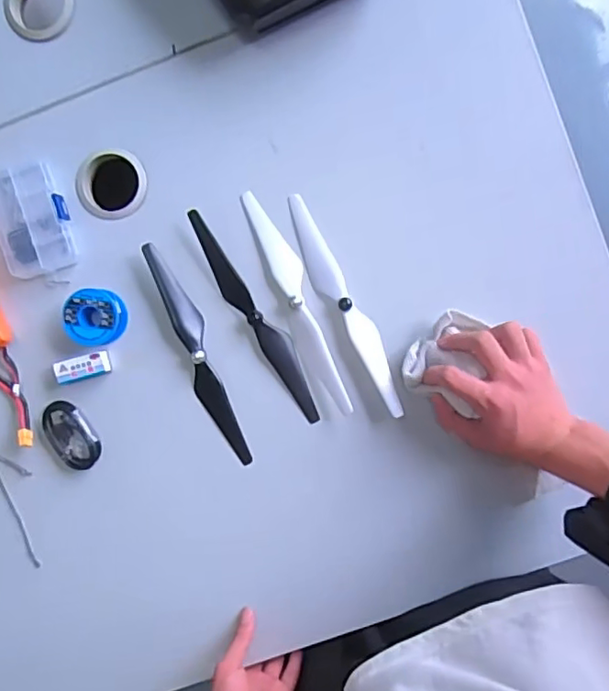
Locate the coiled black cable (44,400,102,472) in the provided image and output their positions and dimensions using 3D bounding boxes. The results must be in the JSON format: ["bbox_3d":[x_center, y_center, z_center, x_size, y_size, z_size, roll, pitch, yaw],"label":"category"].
[{"bbox_3d":[-0.238,0.091,0.599,0.042,0.016,0.074,-31,92,4],"label":"coiled black cable"}]

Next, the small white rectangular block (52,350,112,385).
[{"bbox_3d":[-0.219,0.022,0.588,0.053,0.025,0.023,-14,93,3],"label":"small white rectangular block"}]

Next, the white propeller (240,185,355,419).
[{"bbox_3d":[-0.007,-0.042,0.577,0.032,0.013,0.230,-21,92,3],"label":"white propeller"}]

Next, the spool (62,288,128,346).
[{"bbox_3d":[-0.204,-0.028,0.582,0.055,0.033,0.054,0,93,2],"label":"spool"}]

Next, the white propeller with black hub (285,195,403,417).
[{"bbox_3d":[0.040,-0.039,0.576,0.030,0.018,0.233,-29,92,4],"label":"white propeller with black hub"}]

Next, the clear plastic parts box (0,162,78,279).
[{"bbox_3d":[-0.269,-0.123,0.578,0.069,0.022,0.101,-13,93,3],"label":"clear plastic parts box"}]

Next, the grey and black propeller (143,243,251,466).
[{"bbox_3d":[-0.106,0.011,0.587,0.032,0.015,0.232,-21,92,3],"label":"grey and black propeller"}]

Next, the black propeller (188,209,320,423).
[{"bbox_3d":[-0.049,-0.025,0.577,0.030,0.016,0.231,-33,92,4],"label":"black propeller"}]

